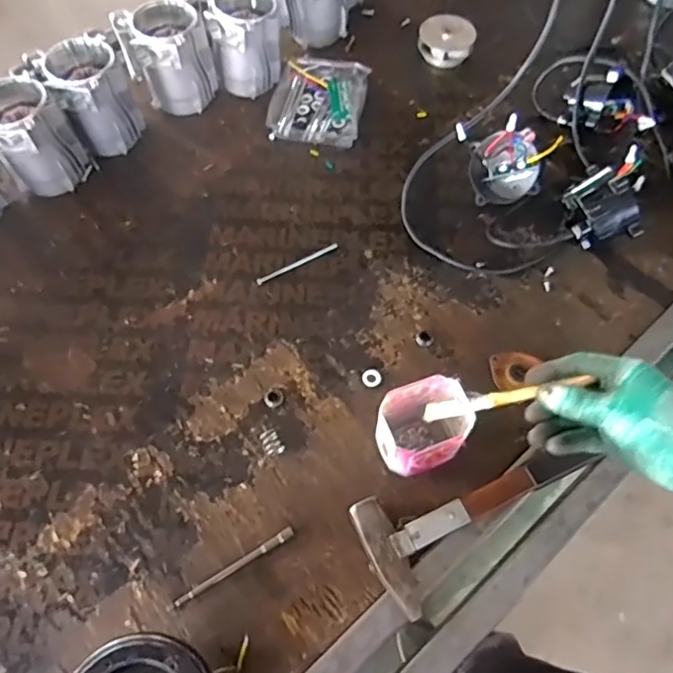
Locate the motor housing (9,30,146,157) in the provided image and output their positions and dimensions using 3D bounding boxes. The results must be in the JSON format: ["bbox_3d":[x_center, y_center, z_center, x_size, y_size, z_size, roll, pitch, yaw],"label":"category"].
[{"bbox_3d":[-0.373,-0.354,0.854,0.135,0.145,0.115,-30,67,-14],"label":"motor housing"}]

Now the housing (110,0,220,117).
[{"bbox_3d":[-0.254,-0.429,0.879,0.137,0.138,0.100,-19,64,-9],"label":"housing"}]

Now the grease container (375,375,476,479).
[{"bbox_3d":[0.097,0.103,0.630,0.087,0.109,0.083,-18,64,-9],"label":"grease container"}]

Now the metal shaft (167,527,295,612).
[{"bbox_3d":[-0.113,0.249,0.608,0.147,0.013,0.011,-28,66,-13],"label":"metal shaft"}]

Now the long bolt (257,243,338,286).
[{"bbox_3d":[-0.054,-0.104,0.795,0.127,0.004,0.010,-28,66,-14],"label":"long bolt"}]

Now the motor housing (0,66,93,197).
[{"bbox_3d":[-0.438,-0.285,0.818,0.134,0.142,0.104,-29,66,-14],"label":"motor housing"}]

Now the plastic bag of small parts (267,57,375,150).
[{"bbox_3d":[-0.027,-0.399,0.934,0.143,0.035,0.188,8,63,4],"label":"plastic bag of small parts"}]

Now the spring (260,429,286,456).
[{"bbox_3d":[-0.077,0.126,0.668,0.020,0.014,0.031,-33,68,-16],"label":"spring"}]

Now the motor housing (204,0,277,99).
[{"bbox_3d":[-0.147,-0.467,0.896,0.115,0.142,0.106,-8,63,-4],"label":"motor housing"}]

